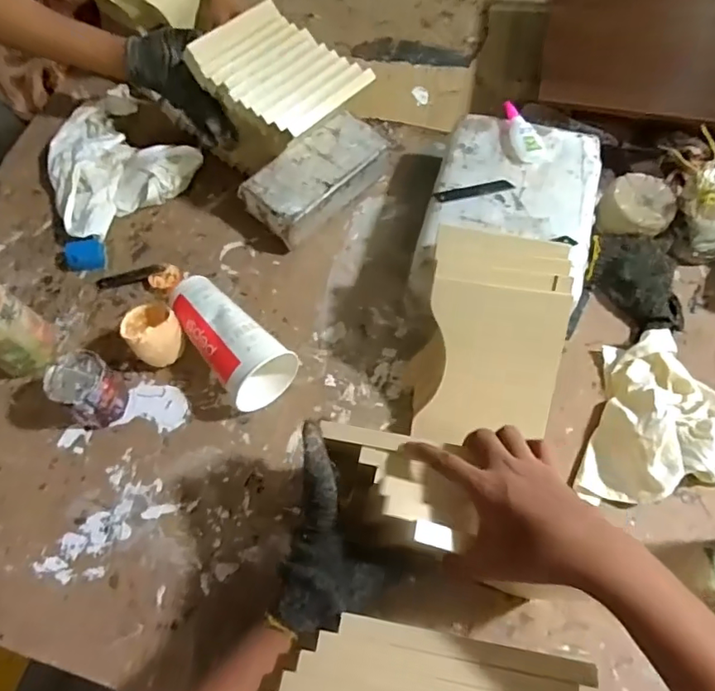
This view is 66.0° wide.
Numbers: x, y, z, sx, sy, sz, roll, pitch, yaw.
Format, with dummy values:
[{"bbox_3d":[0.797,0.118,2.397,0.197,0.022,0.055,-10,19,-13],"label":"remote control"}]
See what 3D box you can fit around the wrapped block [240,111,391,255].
[{"bbox_3d":[-0.053,-0.228,0.759,0.210,0.058,0.104,-39,70,-17],"label":"wrapped block"}]

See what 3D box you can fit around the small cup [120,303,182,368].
[{"bbox_3d":[-0.234,-0.011,0.644,0.056,0.066,0.058,0,64,0],"label":"small cup"}]

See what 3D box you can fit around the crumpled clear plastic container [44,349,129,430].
[{"bbox_3d":[-0.298,0.050,0.613,0.067,0.071,0.059,40,70,18],"label":"crumpled clear plastic container"}]

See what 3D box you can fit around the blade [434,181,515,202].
[{"bbox_3d":[0.143,-0.189,0.675,0.095,0.004,0.020,-9,65,-5],"label":"blade"}]

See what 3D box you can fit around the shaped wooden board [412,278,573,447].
[{"bbox_3d":[0.141,0.023,0.581,0.137,0.012,0.169,9,96,7],"label":"shaped wooden board"}]

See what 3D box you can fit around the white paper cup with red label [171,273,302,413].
[{"bbox_3d":[-0.151,-0.009,0.641,0.083,0.080,0.171,-41,70,-16],"label":"white paper cup with red label"}]

